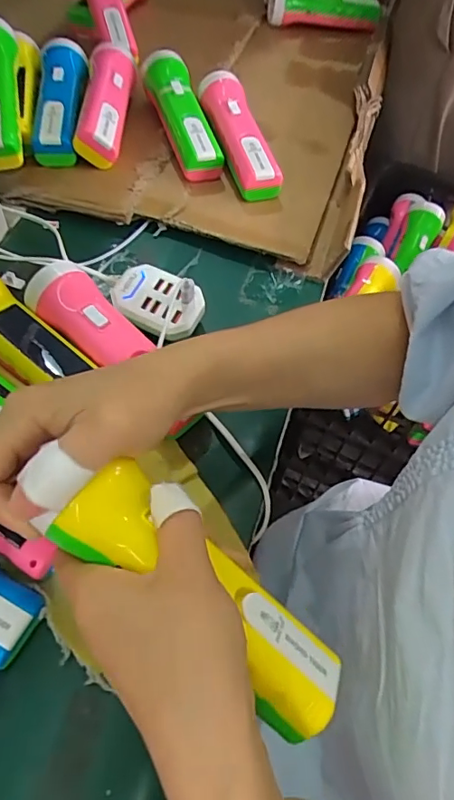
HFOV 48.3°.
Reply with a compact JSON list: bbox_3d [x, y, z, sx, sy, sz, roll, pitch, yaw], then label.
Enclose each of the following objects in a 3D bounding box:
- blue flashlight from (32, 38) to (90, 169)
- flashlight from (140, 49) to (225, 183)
[{"bbox_3d":[-0.181,-0.324,0.549,0.053,0.051,0.171,-4,58,-7],"label":"blue flashlight"},{"bbox_3d":[-0.049,-0.318,0.555,0.043,0.058,0.174,-14,60,-14],"label":"flashlight"}]

